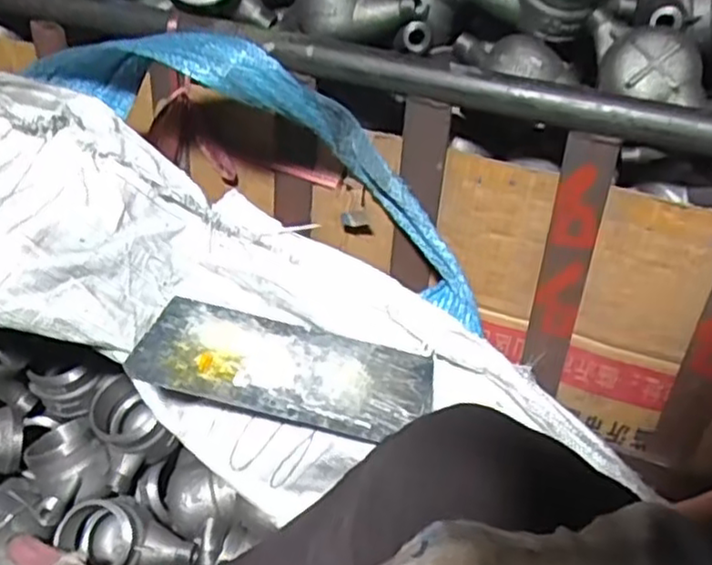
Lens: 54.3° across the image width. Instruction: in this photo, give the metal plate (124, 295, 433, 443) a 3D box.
[{"bbox_3d":[-0.055,0.068,0.564,0.231,0.009,0.115,13,32,2],"label":"metal plate"}]

